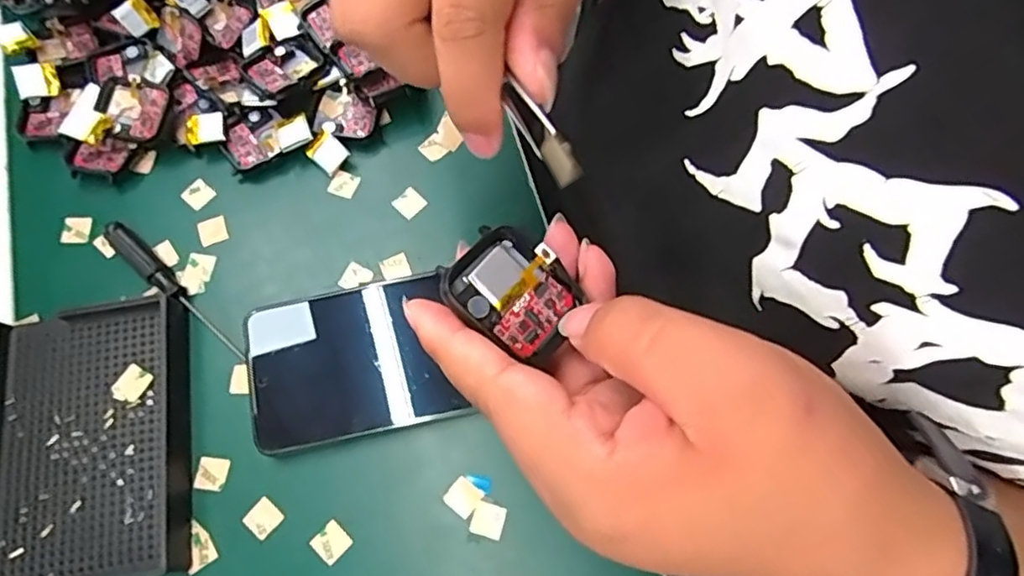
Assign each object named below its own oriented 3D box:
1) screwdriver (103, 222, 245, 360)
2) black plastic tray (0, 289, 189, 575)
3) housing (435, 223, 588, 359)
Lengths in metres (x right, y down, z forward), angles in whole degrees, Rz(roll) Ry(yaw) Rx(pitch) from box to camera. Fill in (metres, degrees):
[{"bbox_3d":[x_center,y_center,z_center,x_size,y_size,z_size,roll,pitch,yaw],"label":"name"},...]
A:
[{"bbox_3d":[-0.186,0.001,0.345,0.107,0.012,0.012,40,77,12],"label":"screwdriver"},{"bbox_3d":[-0.215,0.077,0.316,0.097,0.021,0.136,-8,72,-2],"label":"black plastic tray"},{"bbox_3d":[0.000,0.001,0.209,0.043,0.007,0.038,42,62,3],"label":"housing"}]

